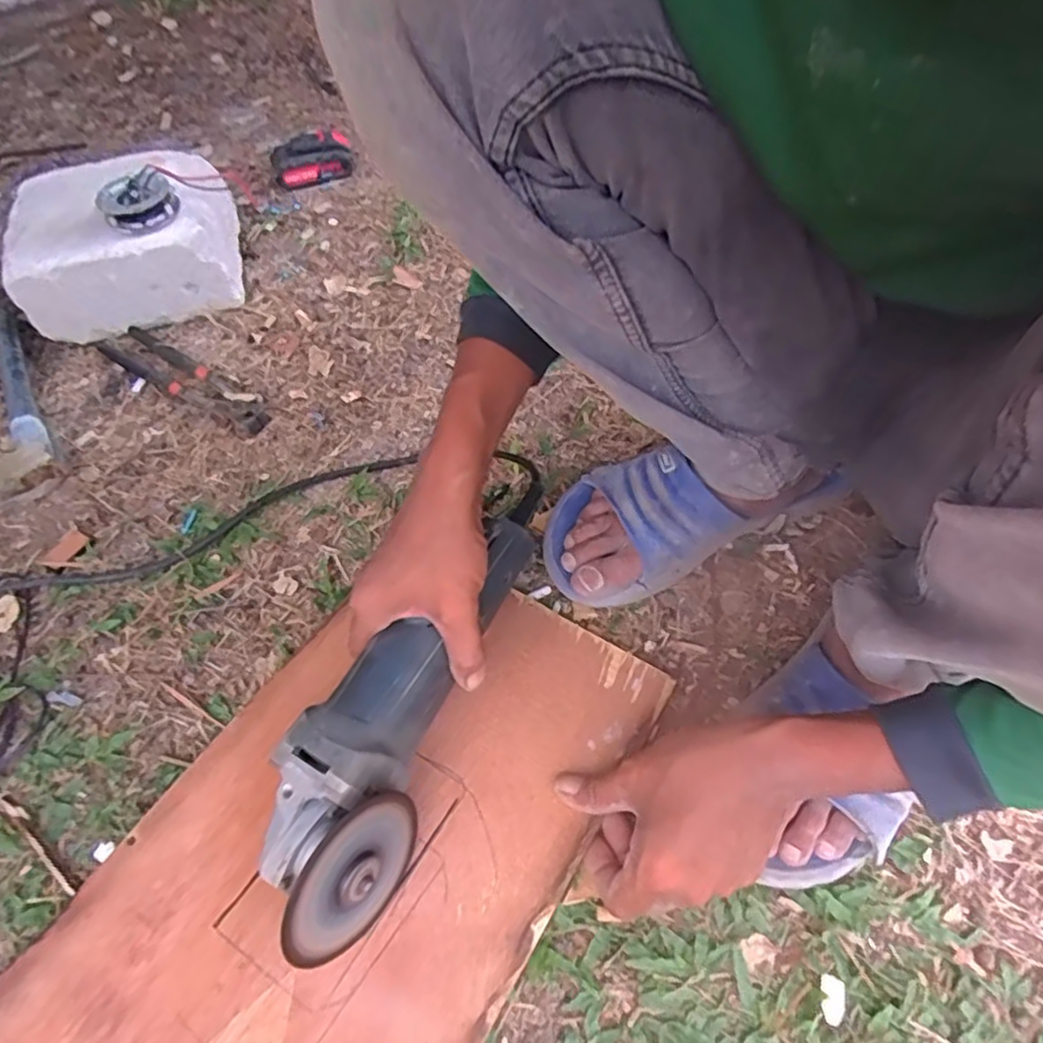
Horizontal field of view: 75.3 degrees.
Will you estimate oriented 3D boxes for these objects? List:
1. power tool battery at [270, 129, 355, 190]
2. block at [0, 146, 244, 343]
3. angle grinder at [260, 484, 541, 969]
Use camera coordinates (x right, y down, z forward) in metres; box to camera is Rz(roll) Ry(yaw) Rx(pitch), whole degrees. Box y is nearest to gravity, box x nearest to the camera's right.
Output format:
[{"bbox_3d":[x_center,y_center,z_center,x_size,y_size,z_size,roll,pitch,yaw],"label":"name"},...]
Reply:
[{"bbox_3d":[-0.287,-0.499,0.932,0.104,0.047,0.069,-18,56,-13],"label":"power tool battery"},{"bbox_3d":[-0.433,-0.319,0.746,0.205,0.129,0.194,-12,55,-10],"label":"block"},{"bbox_3d":[-0.072,0.097,0.438,0.085,0.078,0.315,21,62,13],"label":"angle grinder"}]

